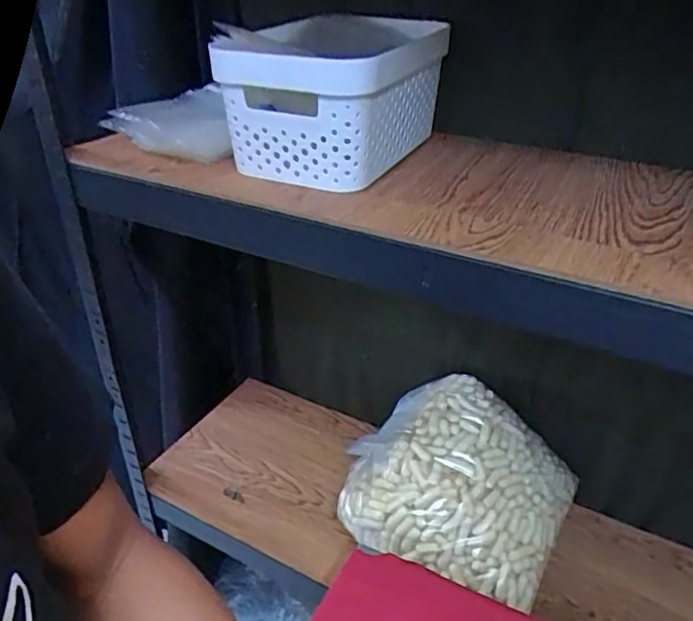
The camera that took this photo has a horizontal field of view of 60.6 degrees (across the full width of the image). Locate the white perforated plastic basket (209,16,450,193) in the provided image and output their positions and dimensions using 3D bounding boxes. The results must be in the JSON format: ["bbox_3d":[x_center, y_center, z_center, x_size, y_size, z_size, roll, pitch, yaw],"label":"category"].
[{"bbox_3d":[-0.003,-0.230,0.634,0.164,0.124,0.250,14,34,21],"label":"white perforated plastic basket"}]

